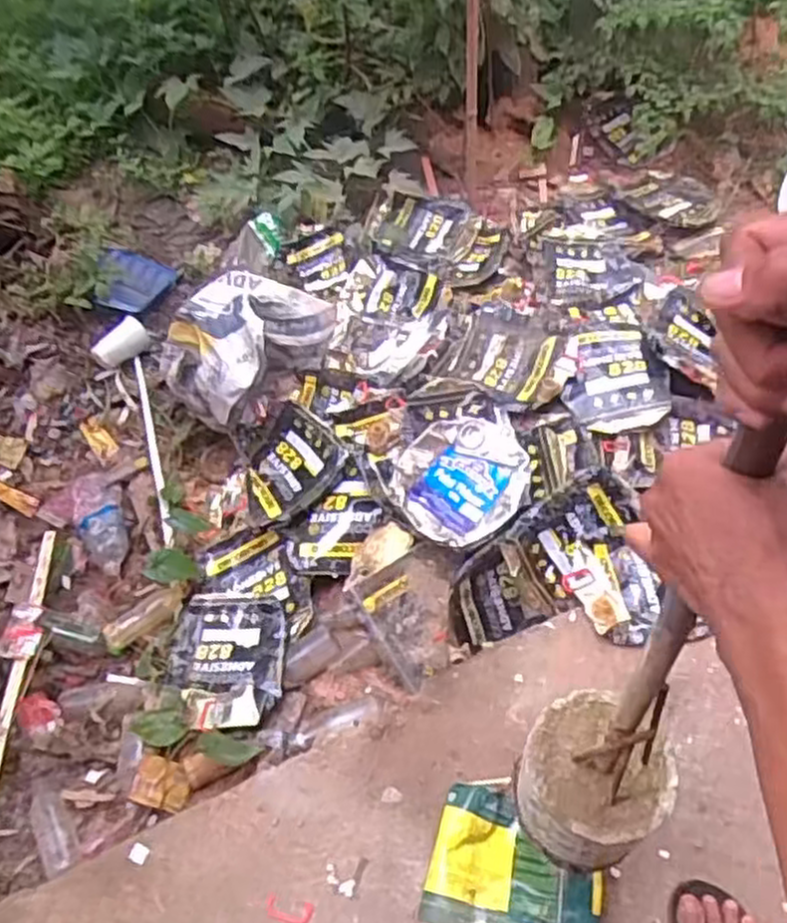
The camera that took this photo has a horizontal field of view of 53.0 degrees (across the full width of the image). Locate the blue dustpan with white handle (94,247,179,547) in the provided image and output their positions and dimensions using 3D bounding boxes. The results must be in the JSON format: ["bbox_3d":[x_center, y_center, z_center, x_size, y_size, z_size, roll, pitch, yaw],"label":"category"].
[{"bbox_3d":[-0.571,-0.209,1.804,0.167,0.081,0.905,-14,57,-3],"label":"blue dustpan with white handle"}]

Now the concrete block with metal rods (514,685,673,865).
[{"bbox_3d":[0.227,0.384,0.937,0.138,0.168,0.156,-34,62,-20],"label":"concrete block with metal rods"}]

